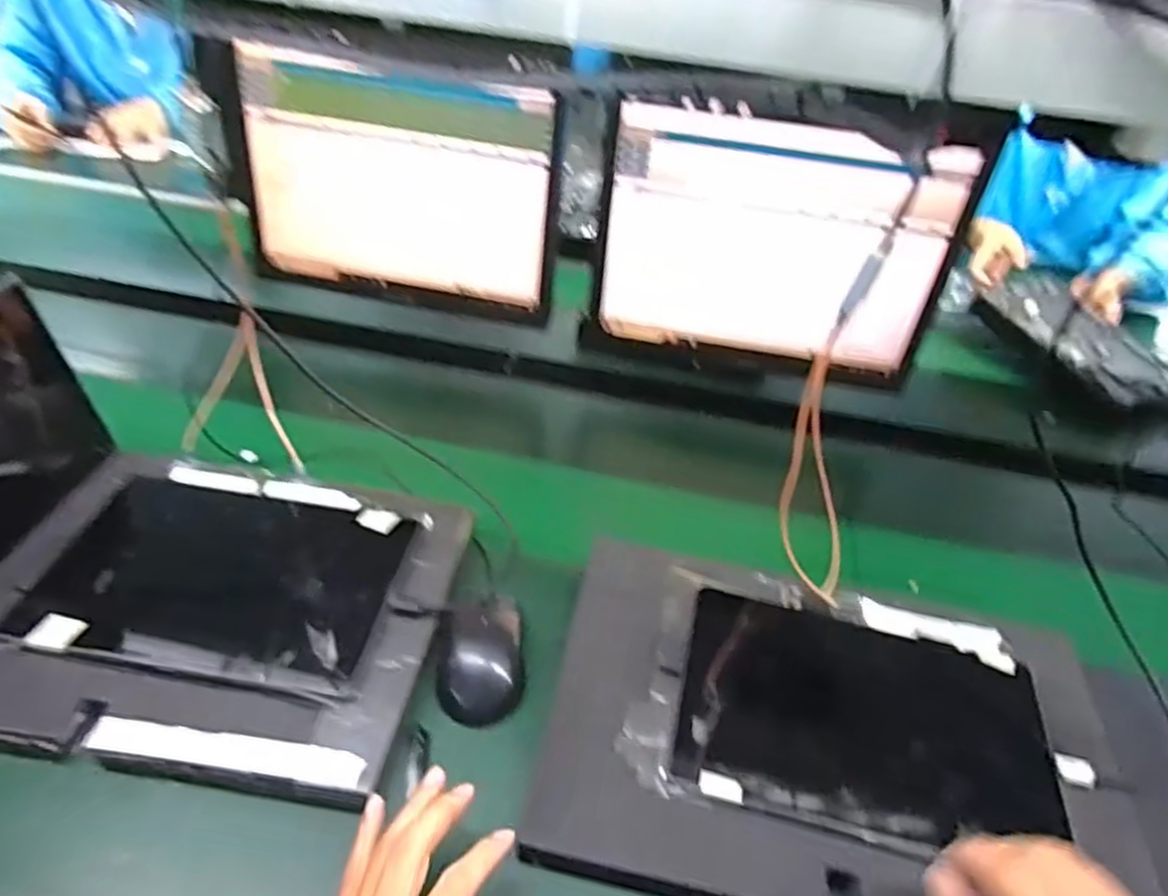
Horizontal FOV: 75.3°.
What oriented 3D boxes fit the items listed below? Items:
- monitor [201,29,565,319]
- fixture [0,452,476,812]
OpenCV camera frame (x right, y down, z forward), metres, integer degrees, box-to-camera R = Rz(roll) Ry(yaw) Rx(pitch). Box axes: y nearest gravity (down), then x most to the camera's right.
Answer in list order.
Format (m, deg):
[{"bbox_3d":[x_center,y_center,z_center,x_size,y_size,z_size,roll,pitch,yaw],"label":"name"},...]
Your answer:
[{"bbox_3d":[-0.216,-0.289,0.853,0.367,0.259,0.028,10,38,4],"label":"monitor"},{"bbox_3d":[-0.272,0.115,0.566,0.334,0.038,0.258,10,38,3],"label":"fixture"}]

